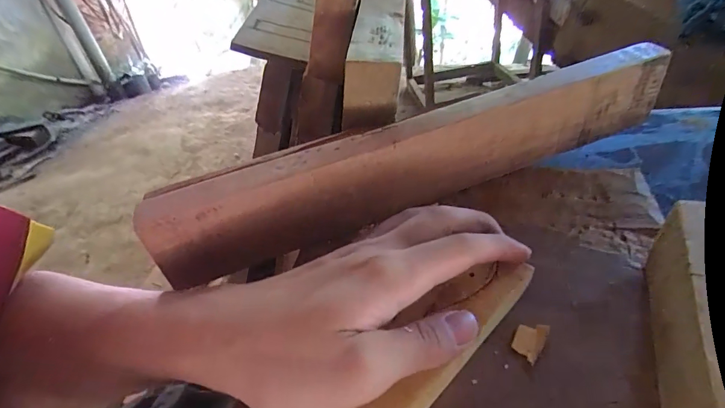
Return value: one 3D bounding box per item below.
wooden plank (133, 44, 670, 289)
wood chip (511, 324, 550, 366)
[{"bbox_3d":[0.043,-0.027,0.268,0.334,0.065,0.019,-19,43,-13],"label":"wooden plank"},{"bbox_3d":[0.082,0.066,0.207,0.013,0.004,0.022,22,50,29],"label":"wood chip"}]

